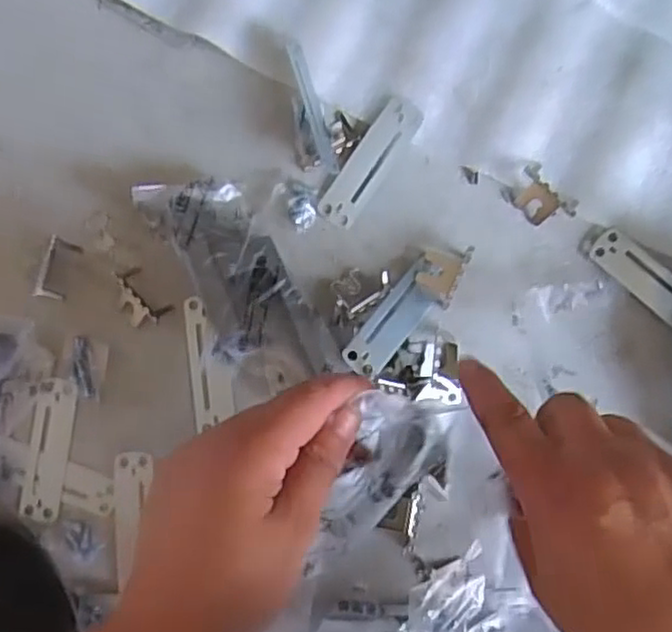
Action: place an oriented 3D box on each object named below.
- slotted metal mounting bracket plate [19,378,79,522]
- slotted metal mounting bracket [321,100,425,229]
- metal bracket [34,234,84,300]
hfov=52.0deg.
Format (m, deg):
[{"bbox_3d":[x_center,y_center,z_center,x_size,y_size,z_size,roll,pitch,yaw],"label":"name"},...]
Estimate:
[{"bbox_3d":[-0.195,0.091,0.468,0.027,0.005,0.095,8,88,2],"label":"slotted metal mounting bracket plate"},{"bbox_3d":[0.023,-0.105,0.471,0.026,0.005,0.094,35,94,-1],"label":"slotted metal mounting bracket"},{"bbox_3d":[-0.187,-0.031,0.463,0.020,0.006,0.042,16,88,2],"label":"metal bracket"}]

